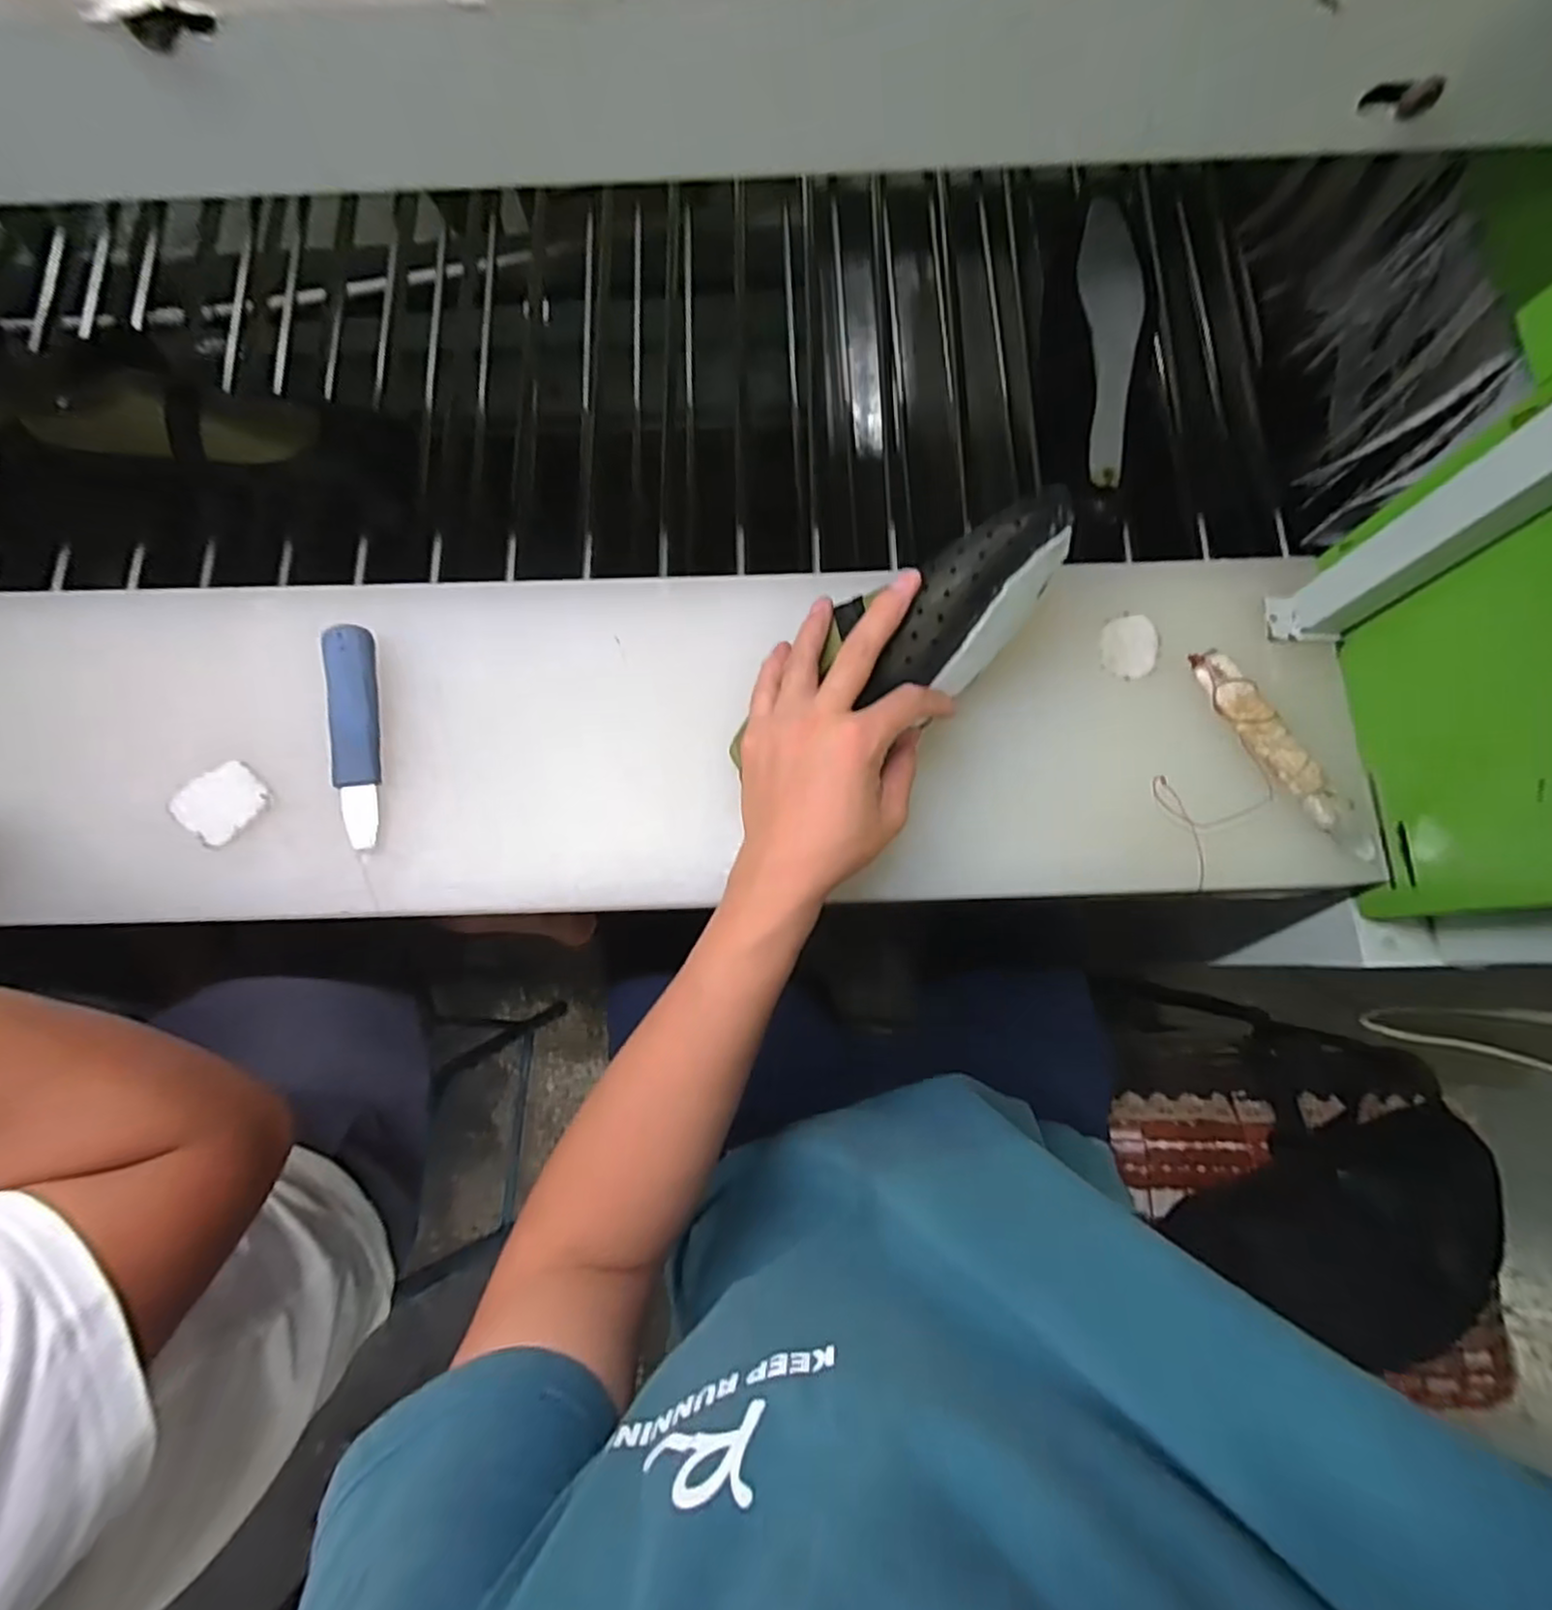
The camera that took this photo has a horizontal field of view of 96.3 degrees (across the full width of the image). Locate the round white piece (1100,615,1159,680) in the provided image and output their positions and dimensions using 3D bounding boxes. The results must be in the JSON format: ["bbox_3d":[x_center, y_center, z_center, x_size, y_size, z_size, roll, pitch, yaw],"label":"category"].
[{"bbox_3d":[0.252,-0.113,0.494,0.038,0.004,0.049,14,78,5],"label":"round white piece"}]

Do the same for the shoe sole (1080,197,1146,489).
[{"bbox_3d":[0.266,-0.365,0.550,0.044,0.014,0.217,-1,92,1],"label":"shoe sole"}]

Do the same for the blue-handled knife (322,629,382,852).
[{"bbox_3d":[-0.287,-0.049,0.475,0.028,0.015,0.156,-11,77,-1],"label":"blue-handled knife"}]

